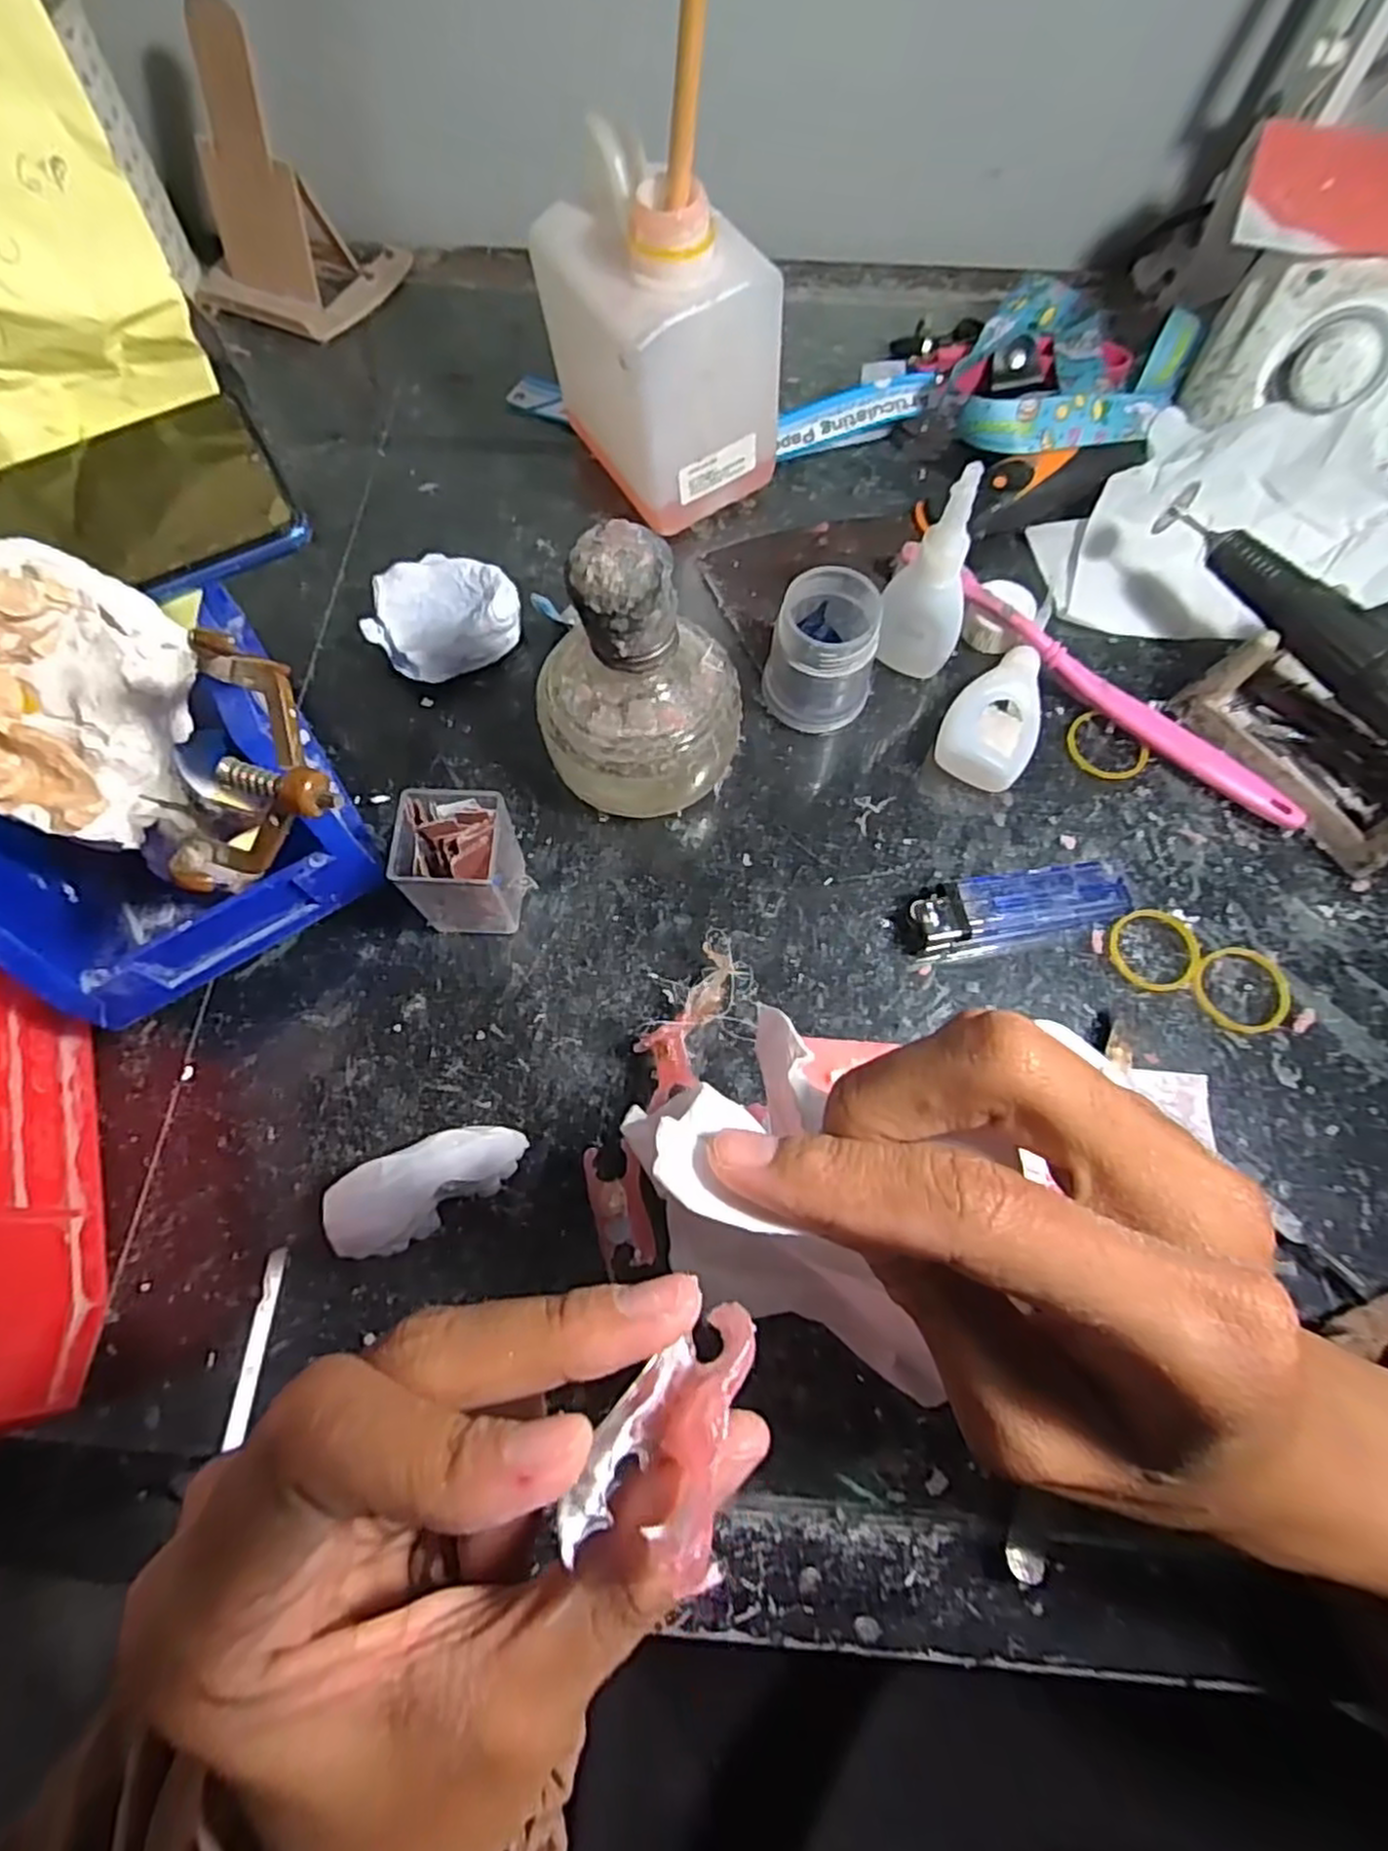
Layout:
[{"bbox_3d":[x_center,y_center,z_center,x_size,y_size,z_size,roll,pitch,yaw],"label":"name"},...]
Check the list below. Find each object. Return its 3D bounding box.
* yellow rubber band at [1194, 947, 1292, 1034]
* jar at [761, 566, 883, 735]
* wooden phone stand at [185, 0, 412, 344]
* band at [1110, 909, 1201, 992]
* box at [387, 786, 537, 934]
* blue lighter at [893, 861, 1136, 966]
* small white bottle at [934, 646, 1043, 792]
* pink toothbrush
[{"bbox_3d":[0.201,0.023,0.277,0.034,0.004,0.032,0,69,0],"label":"yellow rubber band"},{"bbox_3d":[0.052,-0.108,0.304,0.041,0.053,0.039,0,69,0],"label":"jar"},{"bbox_3d":[-0.218,-0.380,0.384,0.085,0.100,0.083,26,71,9],"label":"wooden phone stand"},{"bbox_3d":[0.173,0.009,0.283,0.033,0.004,0.031,0,69,0],"label":"band"},{"bbox_3d":[-0.080,-0.020,0.269,0.037,0.055,0.037,3,69,1],"label":"box"},{"bbox_3d":[0.119,-0.007,0.284,0.085,0.015,0.024,-12,69,-5],"label":"blue lighter"},{"bbox_3d":[0.125,-0.086,0.312,0.036,0.019,0.064,29,71,11],"label":"small white bottle"},{"bbox_3d":[0.164,-0.101,0.315,0.190,0.024,0.010,40,74,14],"label":"pink toothbrush"}]

